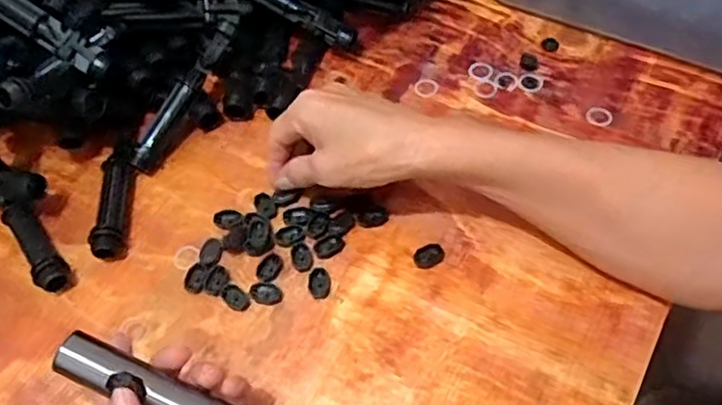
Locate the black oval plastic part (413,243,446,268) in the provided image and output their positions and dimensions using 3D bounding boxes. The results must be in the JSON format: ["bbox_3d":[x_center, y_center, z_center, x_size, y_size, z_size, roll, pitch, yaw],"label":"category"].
[{"bbox_3d":[0.048,0.038,0.445,0.023,0.006,0.016,-24,58,-10],"label":"black oval plastic part"}]

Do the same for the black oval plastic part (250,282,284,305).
[{"bbox_3d":[-0.066,0.064,0.440,0.024,0.004,0.016,20,61,18],"label":"black oval plastic part"}]

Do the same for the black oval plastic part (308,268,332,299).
[{"bbox_3d":[-0.029,0.057,0.441,0.016,0.004,0.022,-5,57,3],"label":"black oval plastic part"}]

